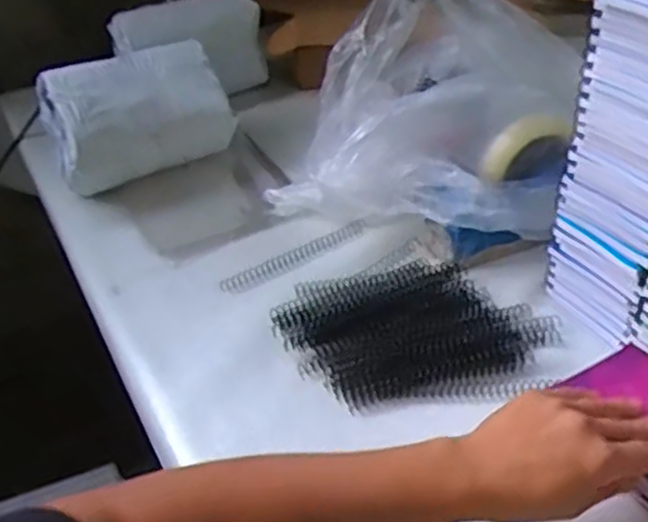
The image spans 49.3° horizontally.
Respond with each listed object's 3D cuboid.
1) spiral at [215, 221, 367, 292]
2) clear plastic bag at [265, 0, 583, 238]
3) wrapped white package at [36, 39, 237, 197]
[{"bbox_3d":[-0.028,-0.007,0.690,0.157,0.009,0.015,-23,44,-21],"label":"spiral"},{"bbox_3d":[0.115,-0.149,0.702,0.277,0.169,0.253,16,44,23],"label":"clear plastic bag"},{"bbox_3d":[-0.196,-0.157,0.752,0.184,0.109,0.066,-23,44,-21],"label":"wrapped white package"}]

